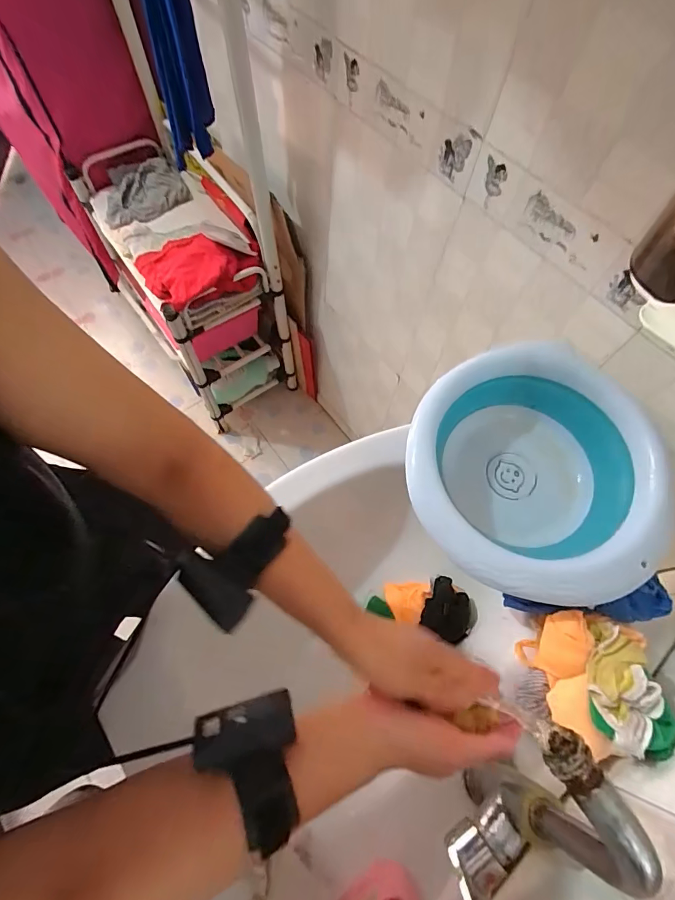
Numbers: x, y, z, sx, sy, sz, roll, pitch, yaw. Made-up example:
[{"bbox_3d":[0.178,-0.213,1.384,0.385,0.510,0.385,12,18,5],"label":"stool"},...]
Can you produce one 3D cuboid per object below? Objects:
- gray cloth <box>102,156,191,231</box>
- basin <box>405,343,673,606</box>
[{"bbox_3d":[-0.529,-0.699,1.105,0.225,0.034,0.147,-26,98,-7],"label":"gray cloth"},{"bbox_3d":[0.227,0.033,0.508,0.243,0.112,0.288,6,65,-1],"label":"basin"}]

